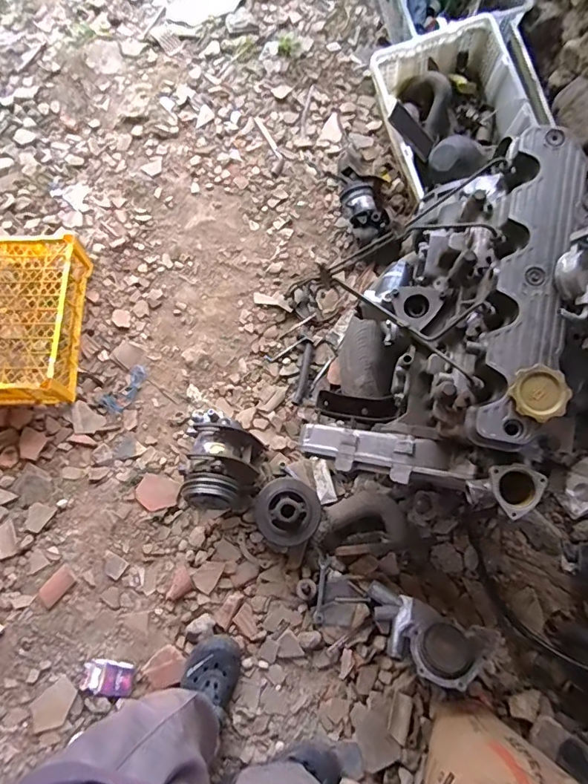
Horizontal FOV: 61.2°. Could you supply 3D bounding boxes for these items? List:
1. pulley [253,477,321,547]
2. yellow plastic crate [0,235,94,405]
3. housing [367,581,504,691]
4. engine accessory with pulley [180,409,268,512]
[{"bbox_3d":[-0.016,0.286,1.190,0.149,0.090,0.149,0,71,0],"label":"pulley"},{"bbox_3d":[-0.749,-0.198,1.336,0.342,0.136,0.448,1,71,1],"label":"yellow plastic crate"},{"bbox_3d":[0.283,0.531,1.070,0.262,0.132,0.139,18,72,7],"label":"housing"},{"bbox_3d":[-0.177,0.173,1.185,0.178,0.143,0.215,14,71,5],"label":"engine accessory with pulley"}]

